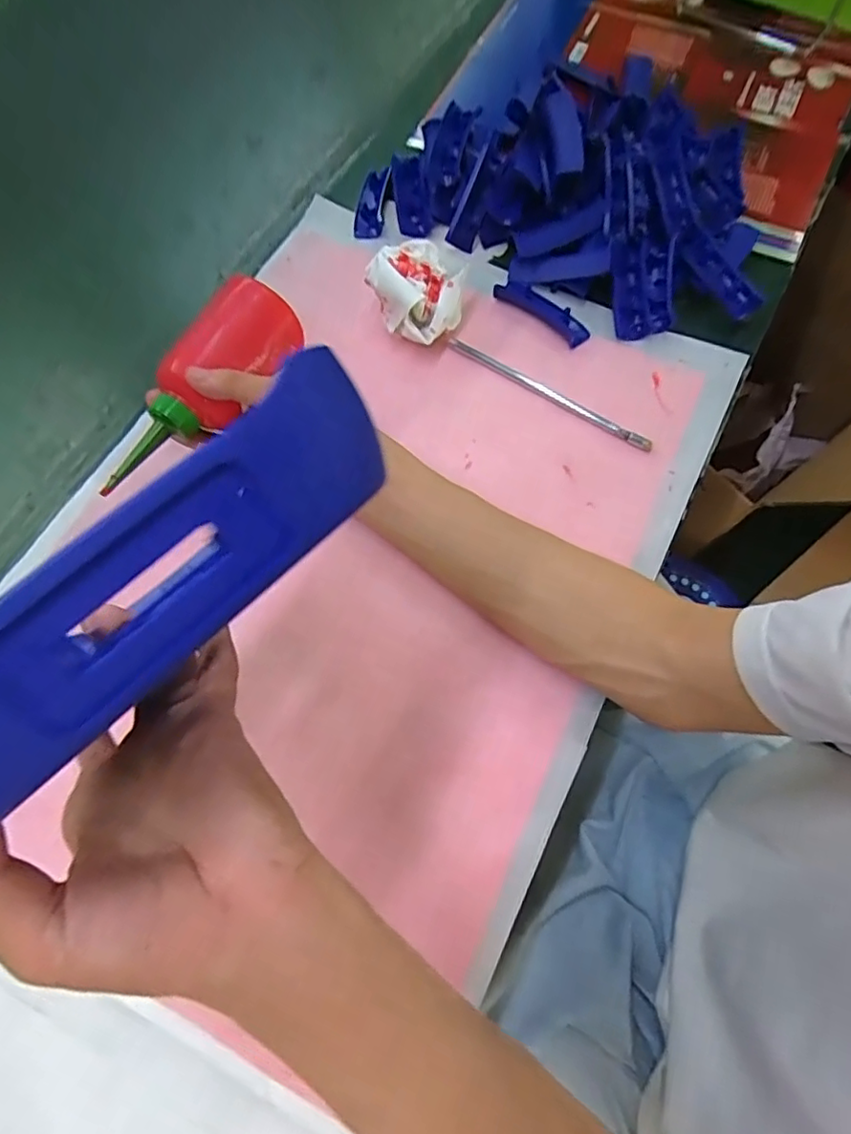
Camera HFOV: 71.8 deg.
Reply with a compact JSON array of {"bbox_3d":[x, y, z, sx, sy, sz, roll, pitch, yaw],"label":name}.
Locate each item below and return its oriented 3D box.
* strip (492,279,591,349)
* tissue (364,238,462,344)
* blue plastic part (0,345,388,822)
[{"bbox_3d":[0.096,-0.208,0.482,0.082,0.020,0.021,38,75,13],"label":"strip"},{"bbox_3d":[-0.010,-0.215,0.454,0.072,0.044,0.060,39,75,12],"label":"tissue"},{"bbox_3d":[-0.067,0.001,0.146,0.146,0.024,0.038,-42,116,-15],"label":"blue plastic part"}]

